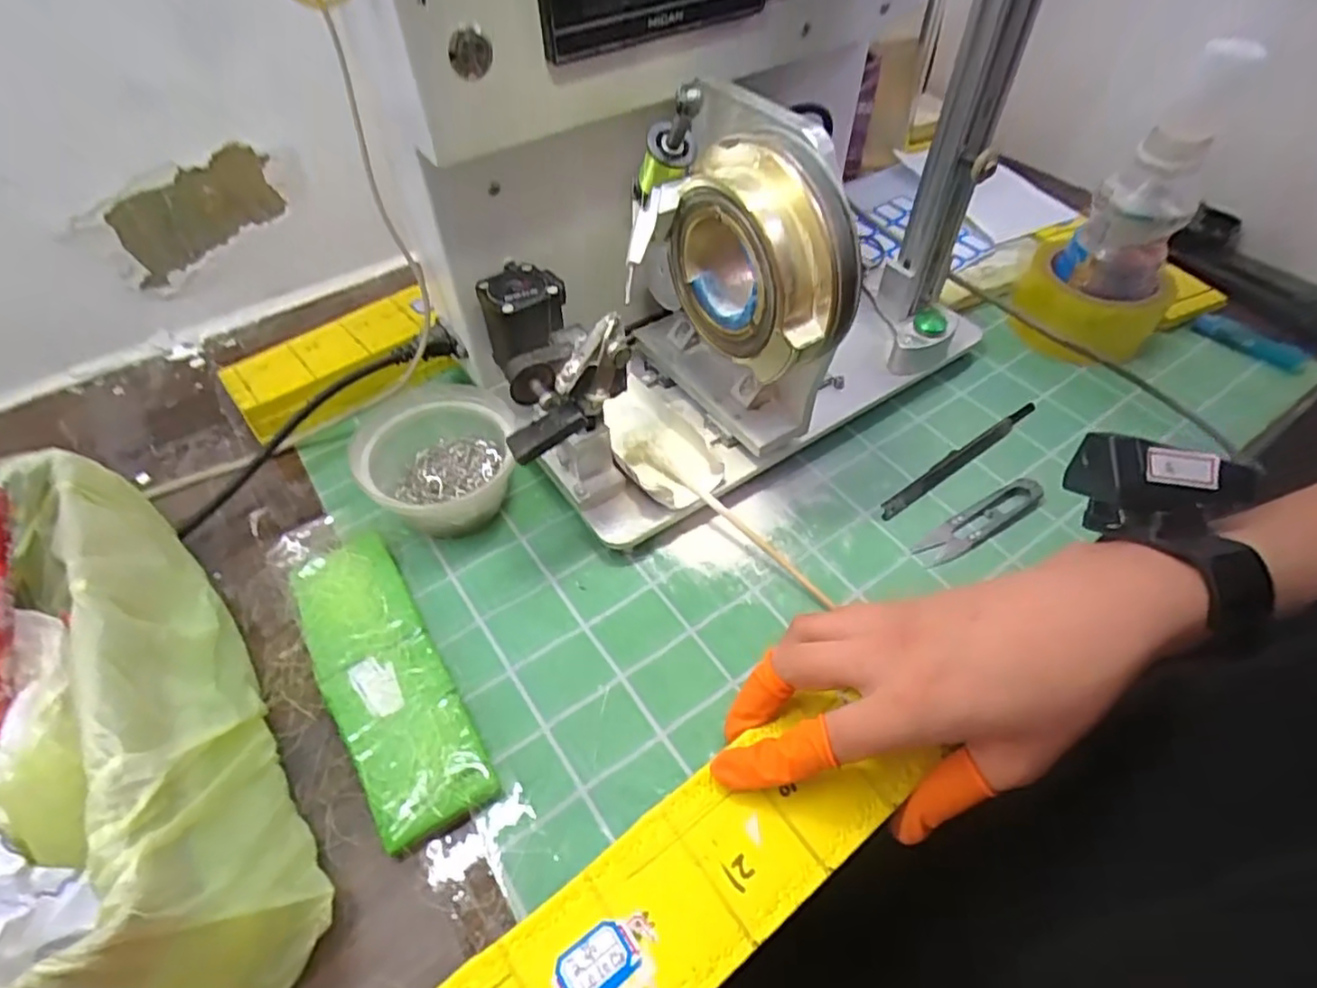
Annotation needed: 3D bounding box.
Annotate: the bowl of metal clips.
[{"bbox_3d":[-0.144,-0.019,0.431,0.096,0.053,0.105,0,50,0],"label":"bowl of metal clips"}]

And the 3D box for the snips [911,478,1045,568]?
[{"bbox_3d":[0.204,0.017,0.424,0.098,0.010,0.023,-25,54,-20],"label":"snips"}]

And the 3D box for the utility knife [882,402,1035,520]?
[{"bbox_3d":[0.208,-0.026,0.457,0.155,0.013,0.011,-30,56,-23],"label":"utility knife"}]

